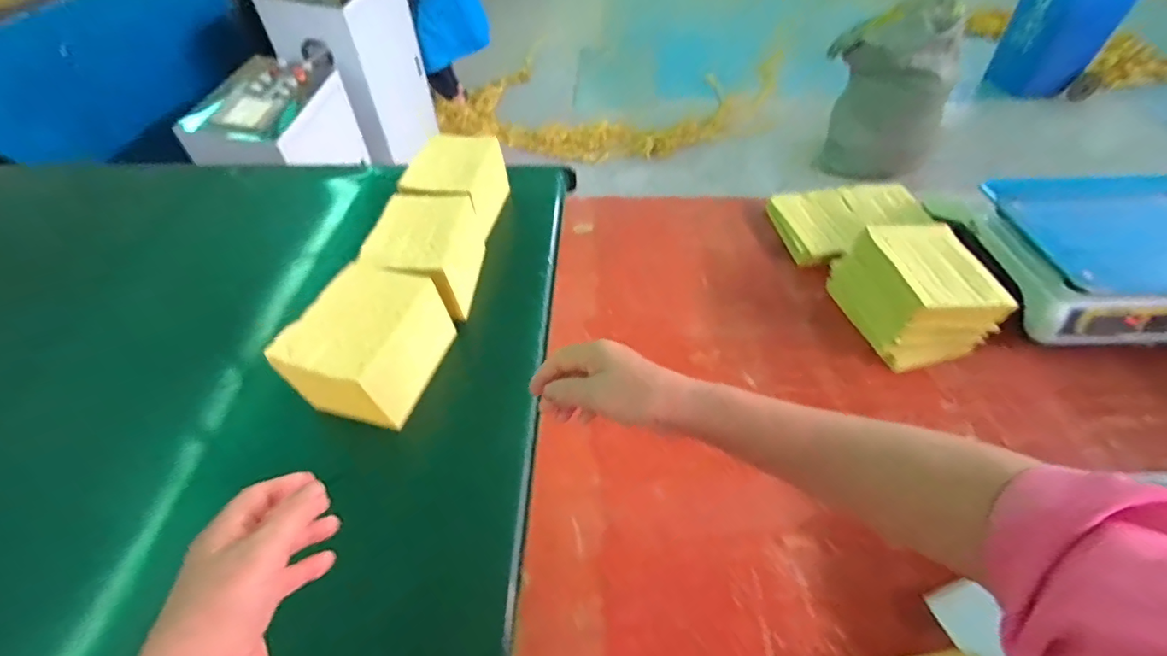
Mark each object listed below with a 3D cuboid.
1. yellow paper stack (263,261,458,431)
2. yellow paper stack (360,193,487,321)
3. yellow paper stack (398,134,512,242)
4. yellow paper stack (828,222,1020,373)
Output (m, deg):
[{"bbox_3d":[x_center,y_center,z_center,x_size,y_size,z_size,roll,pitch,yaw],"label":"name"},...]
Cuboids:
[{"bbox_3d":[-0.255,0.025,0.599,0.115,0.123,0.191,12,50,12],"label":"yellow paper stack"},{"bbox_3d":[-0.221,-0.102,0.724,0.114,0.133,0.181,4,49,5],"label":"yellow paper stack"},{"bbox_3d":[-0.209,-0.240,0.835,0.126,0.113,0.167,7,49,8],"label":"yellow paper stack"},{"bbox_3d":[0.447,-0.052,0.681,0.140,0.104,0.174,-9,49,-6],"label":"yellow paper stack"}]

